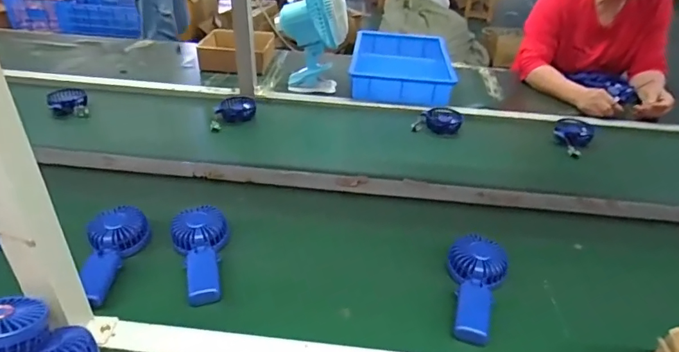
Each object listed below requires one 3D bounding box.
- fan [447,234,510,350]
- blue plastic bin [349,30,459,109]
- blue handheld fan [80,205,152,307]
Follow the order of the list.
[{"bbox_3d":[0.194,0.159,0.654,0.080,0.035,0.178,10,44,12],"label":"fan"},{"bbox_3d":[0.181,-0.335,1.363,0.279,0.094,0.431,5,32,3],"label":"blue plastic bin"},{"bbox_3d":[-0.344,0.119,0.680,0.081,0.041,0.168,2,47,-1],"label":"blue handheld fan"}]

